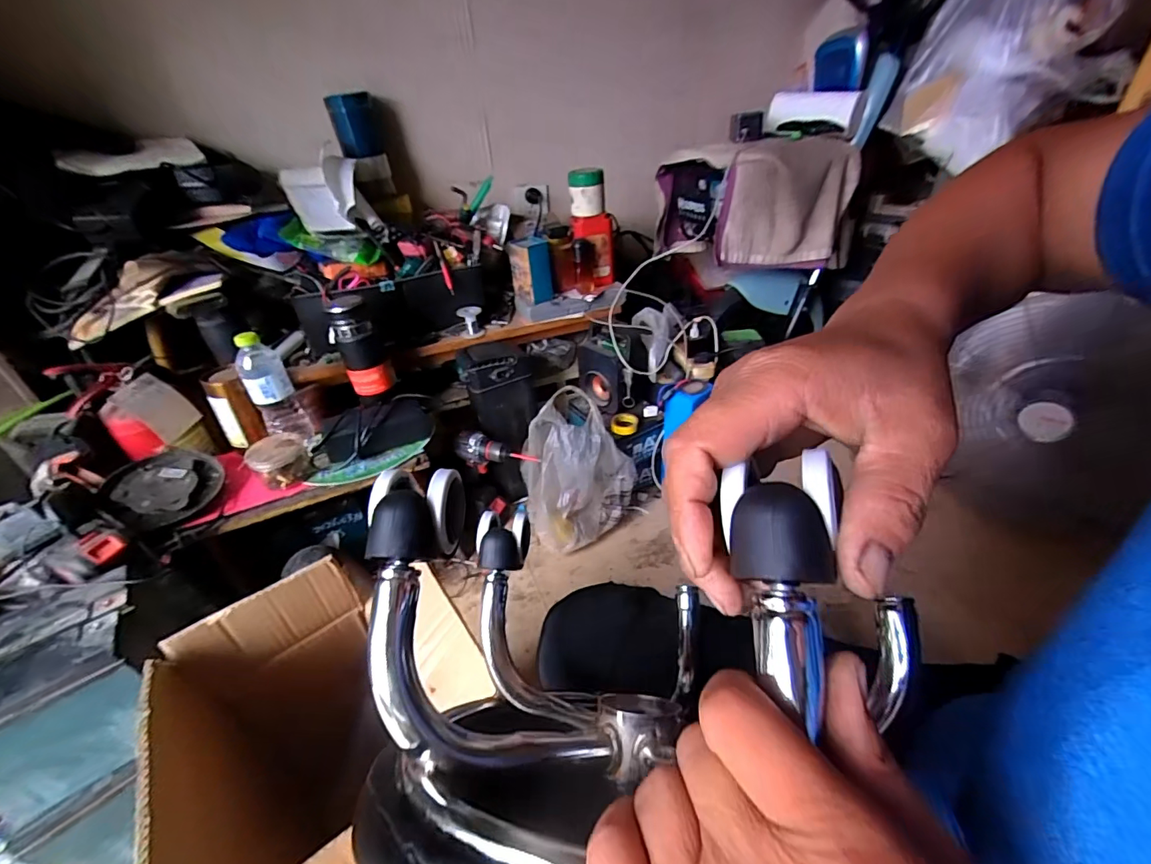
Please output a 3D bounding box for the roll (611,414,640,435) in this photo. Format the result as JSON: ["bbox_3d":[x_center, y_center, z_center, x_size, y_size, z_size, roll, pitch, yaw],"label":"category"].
[{"bbox_3d":[0.103,-0.019,1.037,0.059,0.019,0.059,-3,37,2],"label":"roll"}]

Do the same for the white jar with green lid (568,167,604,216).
[{"bbox_3d":[0.024,-0.504,1.021,0.072,0.088,0.057,-1,37,5],"label":"white jar with green lid"}]

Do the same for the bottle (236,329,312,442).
[{"bbox_3d":[-0.513,-0.066,0.824,0.067,0.198,0.055,-26,42,-26],"label":"bottle"}]

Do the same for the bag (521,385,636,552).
[{"bbox_3d":[0.005,0.077,0.967,0.229,0.273,0.150,-5,37,-1],"label":"bag"}]

